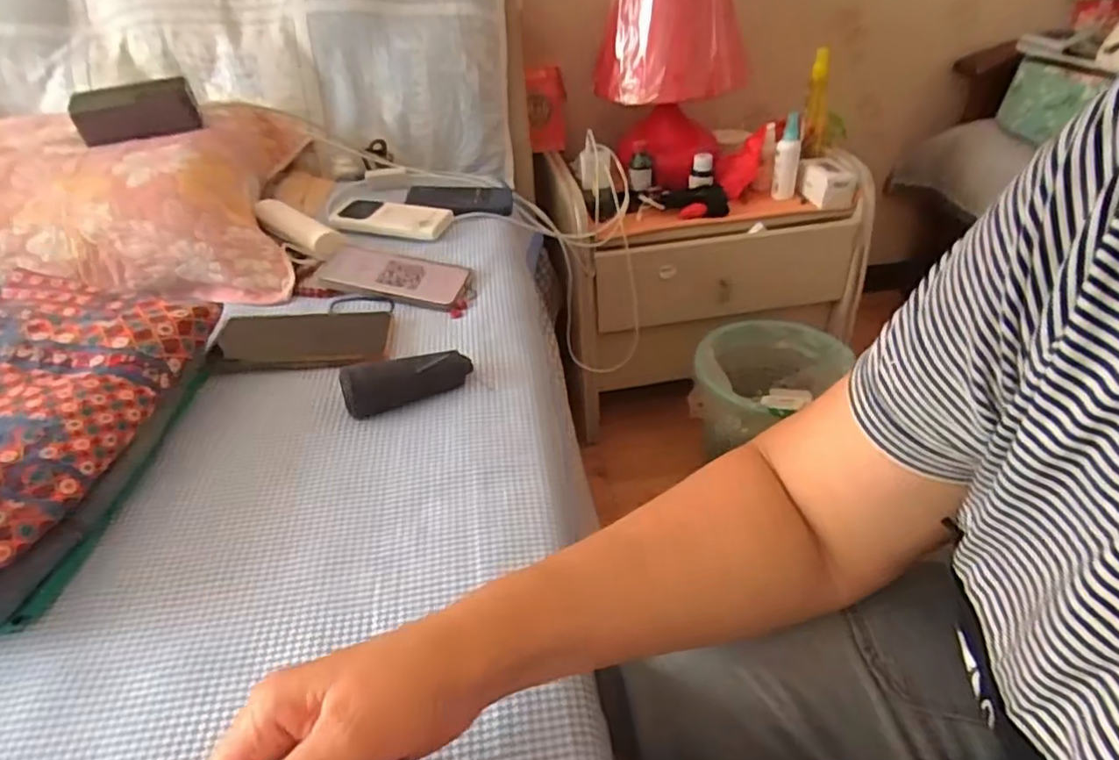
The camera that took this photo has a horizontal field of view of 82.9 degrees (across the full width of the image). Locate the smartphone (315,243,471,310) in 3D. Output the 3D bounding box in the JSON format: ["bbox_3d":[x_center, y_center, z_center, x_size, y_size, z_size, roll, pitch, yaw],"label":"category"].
[{"bbox_3d":[-0.184,-0.118,0.708,0.160,0.010,0.082,12,43,5],"label":"smartphone"}]

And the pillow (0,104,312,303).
[{"bbox_3d":[-0.664,-0.202,0.747,0.667,0.128,0.351,-9,38,-7],"label":"pillow"}]

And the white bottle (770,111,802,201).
[{"bbox_3d":[0.378,-0.364,1.050,0.038,0.142,0.029,6,38,11],"label":"white bottle"}]

